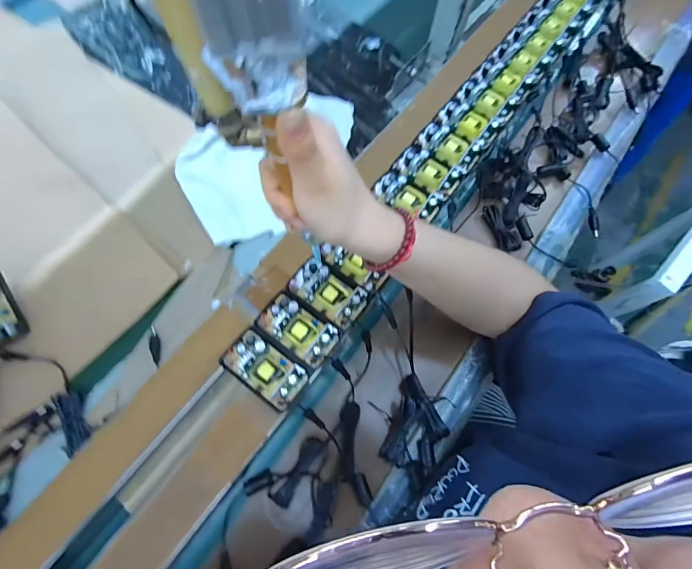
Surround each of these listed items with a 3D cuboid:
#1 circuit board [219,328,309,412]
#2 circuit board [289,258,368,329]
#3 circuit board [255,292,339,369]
[{"bbox_3d":[-0.078,0.079,0.347,0.078,0.022,0.043,35,69,13],"label":"circuit board"},{"bbox_3d":[-0.020,0.005,0.379,0.074,0.021,0.041,35,69,13],"label":"circuit board"},{"bbox_3d":[-0.049,0.042,0.362,0.075,0.022,0.043,36,69,13],"label":"circuit board"}]

